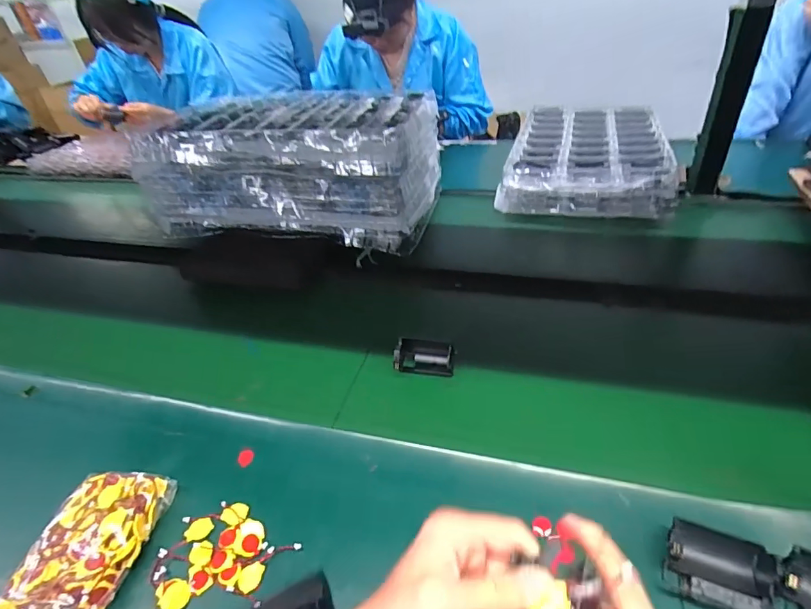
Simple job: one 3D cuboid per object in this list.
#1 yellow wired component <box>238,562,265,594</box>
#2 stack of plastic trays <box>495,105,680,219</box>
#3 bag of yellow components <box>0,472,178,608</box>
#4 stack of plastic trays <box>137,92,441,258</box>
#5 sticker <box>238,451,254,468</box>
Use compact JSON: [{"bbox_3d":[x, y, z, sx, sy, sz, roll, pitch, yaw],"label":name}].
[{"bbox_3d":[-0.134,0.238,0.396,0.019,0.006,0.024,1,39,9],"label":"yellow wired component"},{"bbox_3d":[0.387,-0.340,1.012,0.316,0.086,0.454,6,40,15],"label":"stack of plastic trays"},{"bbox_3d":[-0.292,0.222,0.414,0.095,0.032,0.151,2,39,10],"label":"bag of yellow components"},{"bbox_3d":[-0.208,-0.277,0.889,0.514,0.189,0.292,4,40,12],"label":"stack of plastic trays"},{"bbox_3d":[-0.172,0.166,0.493,0.016,0.006,0.017,-4,39,3],"label":"sticker"}]

